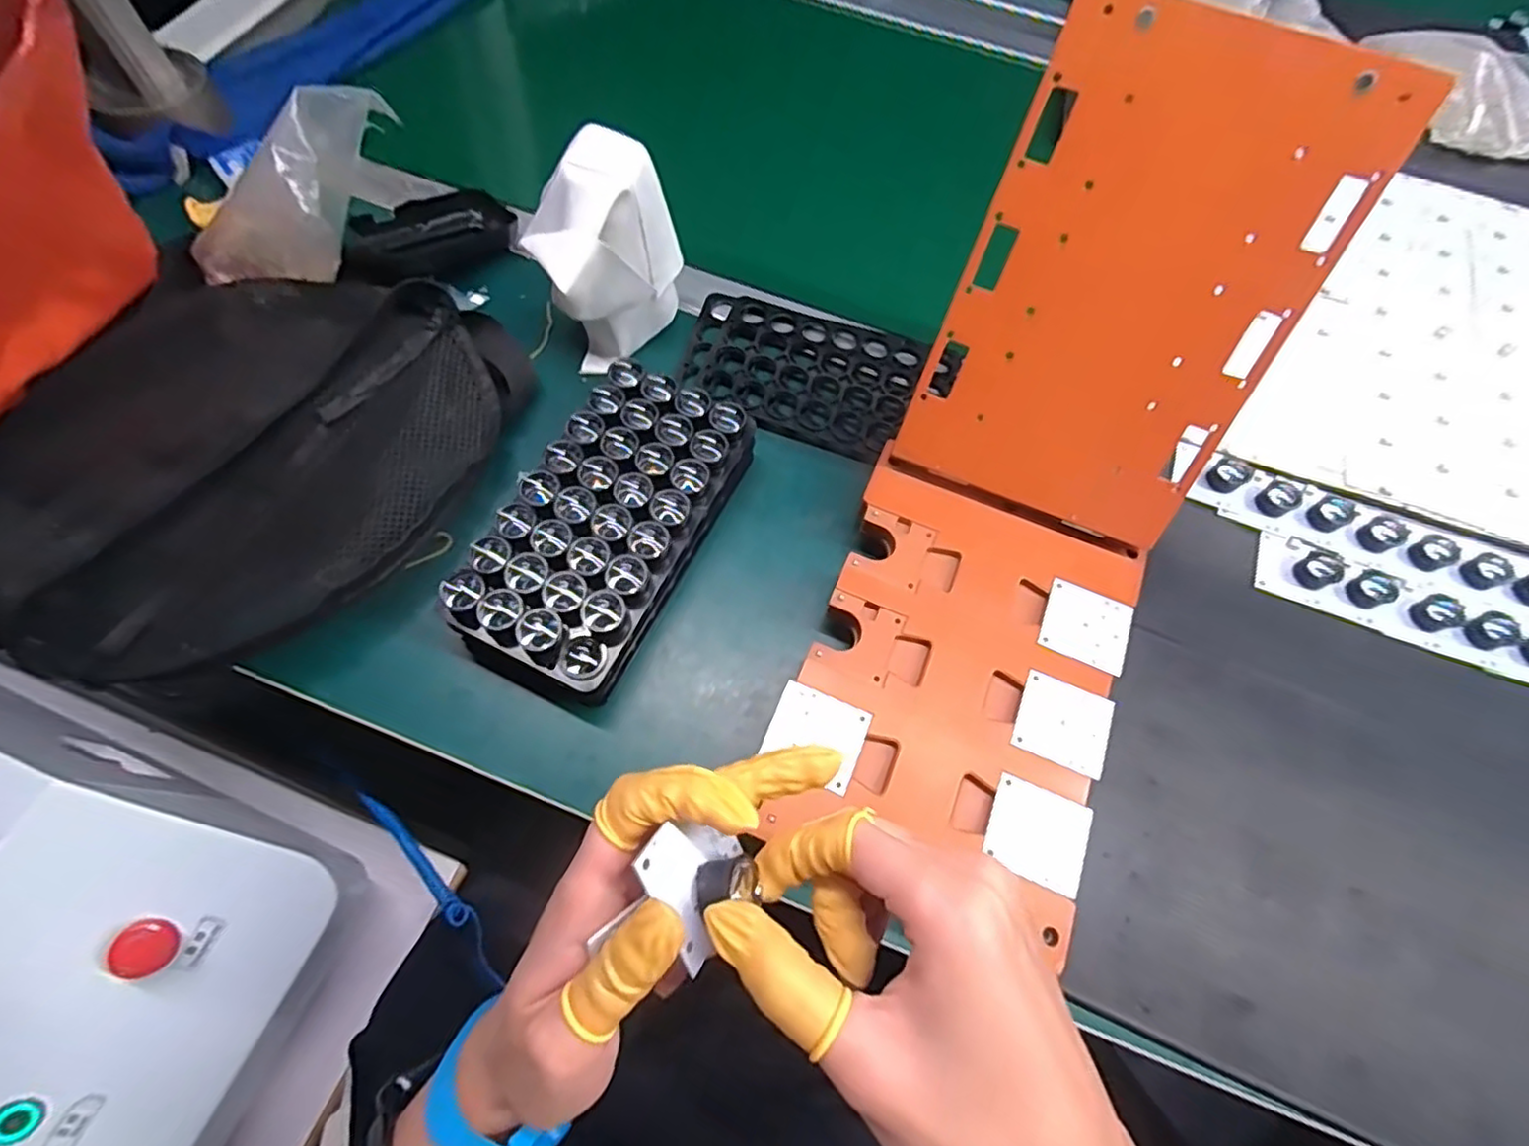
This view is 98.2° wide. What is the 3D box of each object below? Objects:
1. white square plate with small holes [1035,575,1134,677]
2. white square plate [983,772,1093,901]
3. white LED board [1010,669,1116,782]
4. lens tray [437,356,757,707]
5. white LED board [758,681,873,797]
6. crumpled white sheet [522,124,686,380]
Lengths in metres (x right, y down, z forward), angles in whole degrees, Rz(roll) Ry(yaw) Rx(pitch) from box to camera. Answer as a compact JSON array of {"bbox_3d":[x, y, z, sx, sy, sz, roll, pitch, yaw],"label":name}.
[{"bbox_3d":[0.184,0.029,0.377,0.047,0.004,0.045,23,68,7],"label":"white square plate with small holes"},{"bbox_3d":[0.136,0.130,0.328,0.047,0.004,0.044,22,66,7],"label":"white square plate"},{"bbox_3d":[0.159,0.079,0.351,0.047,0.004,0.044,22,67,6],"label":"white LED board"},{"bbox_3d":[-0.091,-0.028,0.394,0.096,0.054,0.193,25,68,8],"label":"lens tray"},{"bbox_3d":[0.027,0.084,0.343,0.048,0.004,0.044,23,67,7],"label":"white LED board"},{"bbox_3d":[-0.103,-0.205,0.432,0.099,0.117,0.066,-41,75,-18],"label":"crumpled white sheet"}]

